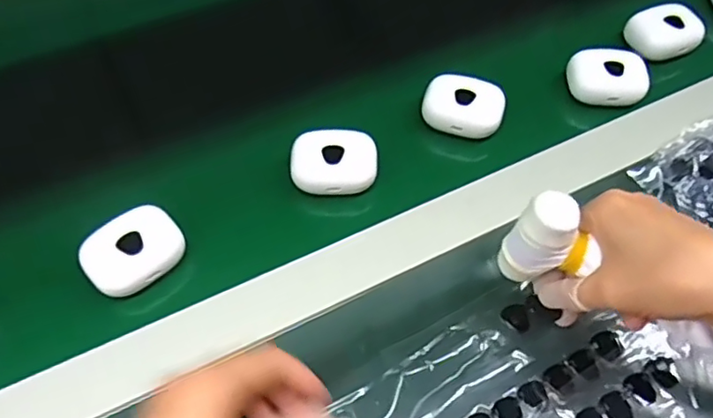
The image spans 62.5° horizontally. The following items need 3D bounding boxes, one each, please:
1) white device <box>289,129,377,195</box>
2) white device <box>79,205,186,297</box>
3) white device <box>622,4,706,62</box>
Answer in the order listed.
[{"bbox_3d":[-0.015,-0.035,0.410,0.059,0.018,0.045,-1,56,-1],"label":"white device"},{"bbox_3d":[-0.139,0.025,0.366,0.058,0.017,0.042,-35,63,-22],"label":"white device"},{"bbox_3d":[0.255,-0.148,0.488,0.050,0.026,0.040,-11,57,-8],"label":"white device"}]

